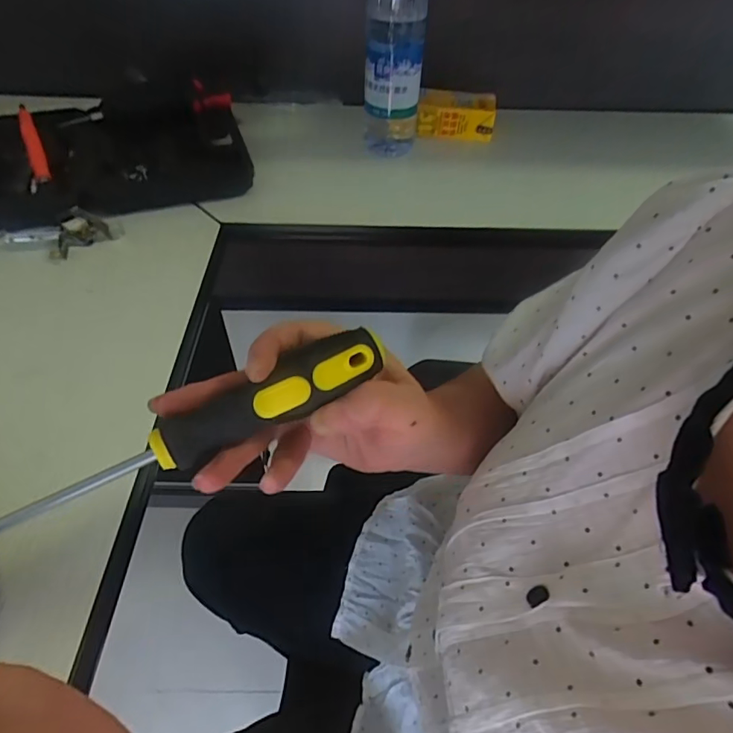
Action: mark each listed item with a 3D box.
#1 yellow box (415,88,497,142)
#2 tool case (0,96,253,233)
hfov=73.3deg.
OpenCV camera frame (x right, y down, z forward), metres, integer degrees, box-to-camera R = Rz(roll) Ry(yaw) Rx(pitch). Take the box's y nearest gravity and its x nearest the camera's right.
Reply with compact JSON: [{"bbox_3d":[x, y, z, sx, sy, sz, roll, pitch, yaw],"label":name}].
[{"bbox_3d":[0.111,-0.312,0.616,0.095,0.048,0.047,4,49,1],"label":"yellow box"},{"bbox_3d":[-0.313,-0.229,0.533,0.350,0.046,0.216,-13,51,-14],"label":"tool case"}]

